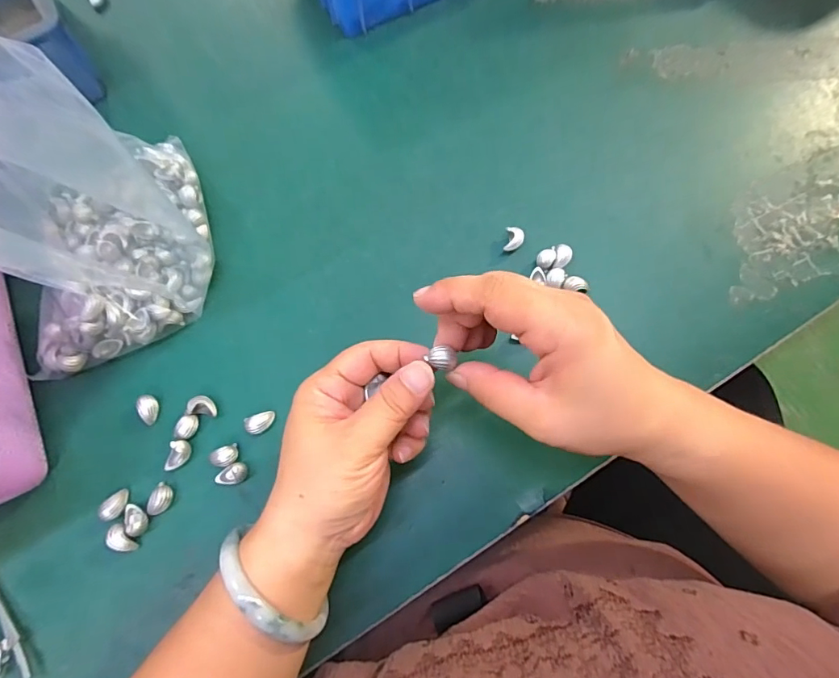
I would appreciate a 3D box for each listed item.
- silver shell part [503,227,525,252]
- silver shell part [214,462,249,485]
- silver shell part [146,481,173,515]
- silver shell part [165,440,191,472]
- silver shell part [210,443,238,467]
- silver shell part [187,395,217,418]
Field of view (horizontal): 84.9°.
[{"bbox_3d":[0.070,-0.072,0.338,0.014,0.012,0.016,10,74,5],"label":"silver shell part"},{"bbox_3d":[-0.121,0.087,0.295,0.020,0.011,0.013,-15,73,-2],"label":"silver shell part"},{"bbox_3d":[-0.166,0.103,0.293,0.012,0.009,0.019,13,74,6],"label":"silver shell part"},{"bbox_3d":[-0.157,0.077,0.298,0.011,0.013,0.021,20,75,8],"label":"silver shell part"},{"bbox_3d":[-0.128,0.077,0.300,0.017,0.008,0.013,-18,73,-3],"label":"silver shell part"},{"bbox_3d":[-0.145,0.045,0.310,0.018,0.012,0.012,6,73,4],"label":"silver shell part"}]

